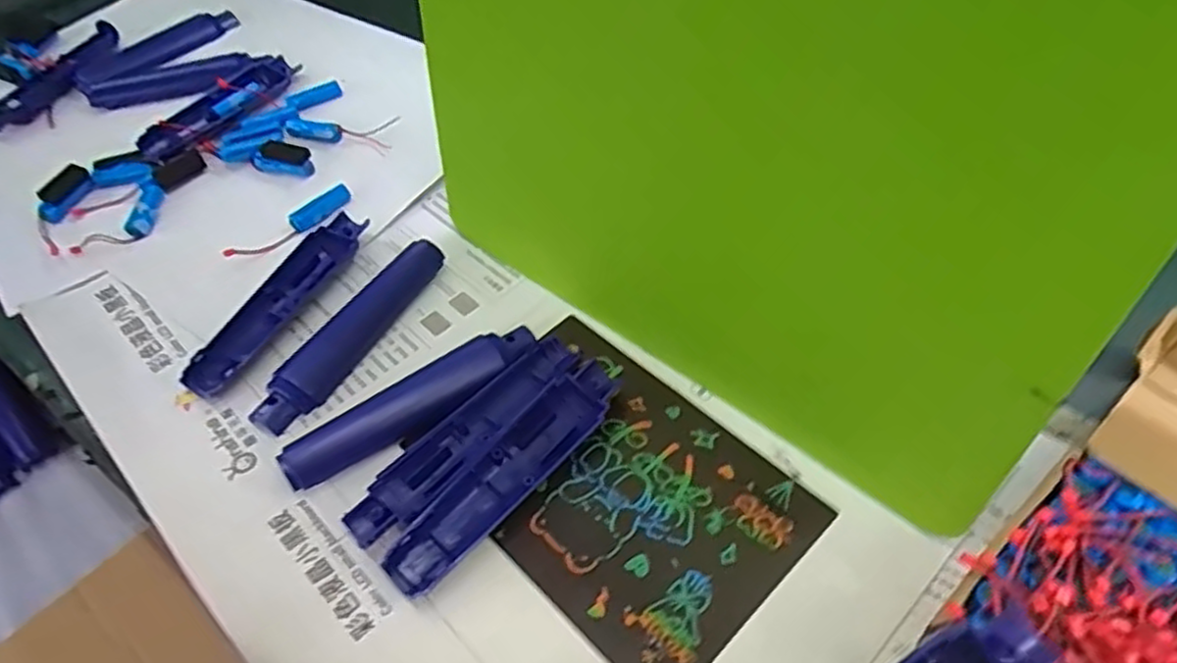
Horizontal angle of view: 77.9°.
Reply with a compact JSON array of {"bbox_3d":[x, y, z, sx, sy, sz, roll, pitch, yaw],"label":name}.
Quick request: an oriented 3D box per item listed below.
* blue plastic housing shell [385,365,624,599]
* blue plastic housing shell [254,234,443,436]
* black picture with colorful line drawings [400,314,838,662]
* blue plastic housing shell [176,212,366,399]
[{"bbox_3d":[-0.043,0.081,0.417,0.035,0.021,0.167,33,61,27],"label":"blue plastic housing shell"},{"bbox_3d":[-0.155,-0.004,0.476,0.030,0.014,0.163,21,56,20],"label":"blue plastic housing shell"},{"bbox_3d":[0.015,0.086,0.423,0.142,0.011,0.206,-38,58,-23],"label":"black picture with colorful line drawings"},{"bbox_3d":[-0.218,-0.024,0.508,0.038,0.016,0.162,19,55,19],"label":"blue plastic housing shell"}]

